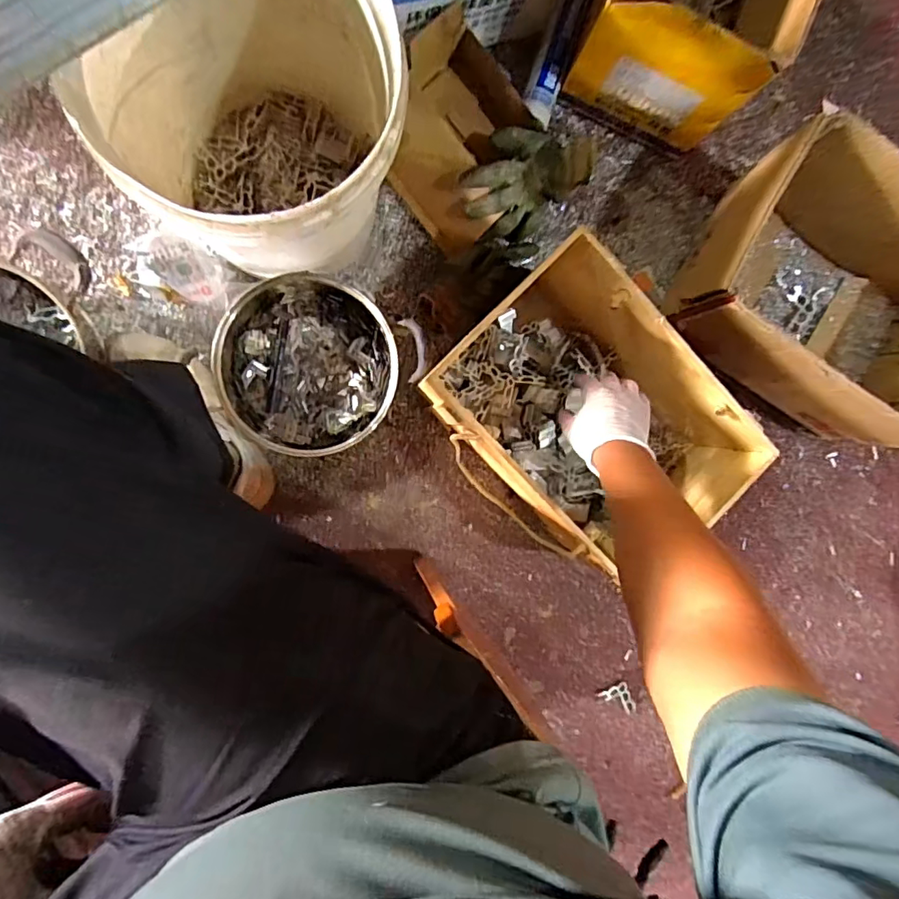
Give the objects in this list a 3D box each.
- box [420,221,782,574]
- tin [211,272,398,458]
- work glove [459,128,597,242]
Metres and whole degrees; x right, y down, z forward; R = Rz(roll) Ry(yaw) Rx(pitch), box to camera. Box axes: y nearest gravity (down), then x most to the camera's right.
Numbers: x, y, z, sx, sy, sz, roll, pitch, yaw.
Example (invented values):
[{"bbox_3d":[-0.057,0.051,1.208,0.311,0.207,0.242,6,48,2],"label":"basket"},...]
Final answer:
[{"bbox_3d":[0.173,-0.030,0.727,0.358,0.207,0.285,42,87,-7],"label":"box"},{"bbox_3d":[-0.190,-0.110,0.732,0.220,0.083,0.223,0,93,-7],"label":"tin"},{"bbox_3d":[0.101,-0.377,0.732,0.182,0.059,0.129,-41,98,-3],"label":"work glove"}]

